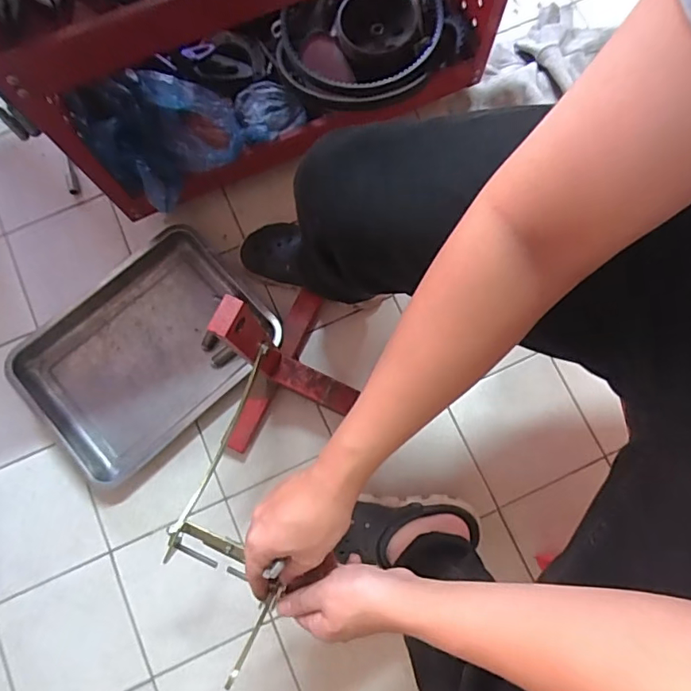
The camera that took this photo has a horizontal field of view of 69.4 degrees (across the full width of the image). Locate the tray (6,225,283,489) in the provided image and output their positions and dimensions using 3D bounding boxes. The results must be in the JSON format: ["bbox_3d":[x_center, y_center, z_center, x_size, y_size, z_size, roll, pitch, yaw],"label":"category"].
[{"bbox_3d":[-0.327,0.013,0.830,0.385,0.054,0.277,-43,81,-8],"label":"tray"}]

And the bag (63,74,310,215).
[{"bbox_3d":[-0.221,-0.336,0.773,0.338,0.102,0.173,-20,78,-19],"label":"bag"}]

